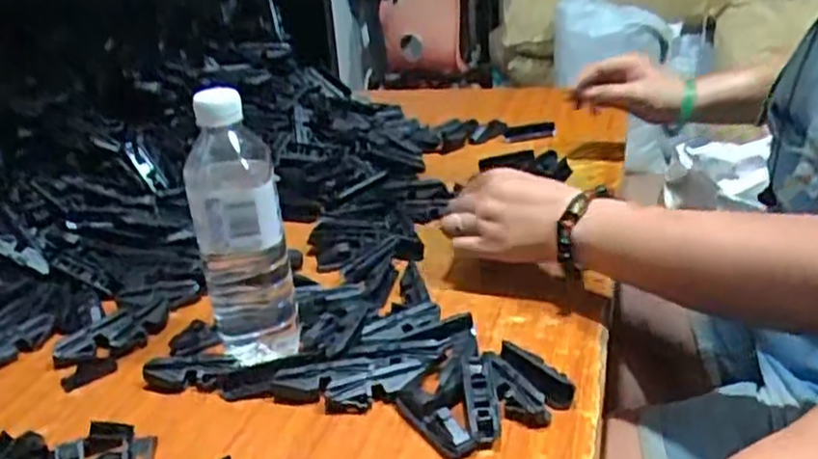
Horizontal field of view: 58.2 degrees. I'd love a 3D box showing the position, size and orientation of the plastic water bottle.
[{"bbox_3d":[-0.125,0.000,0.548,0.065,0.199,0.053,-9,25,-11],"label":"plastic water bottle"}]

